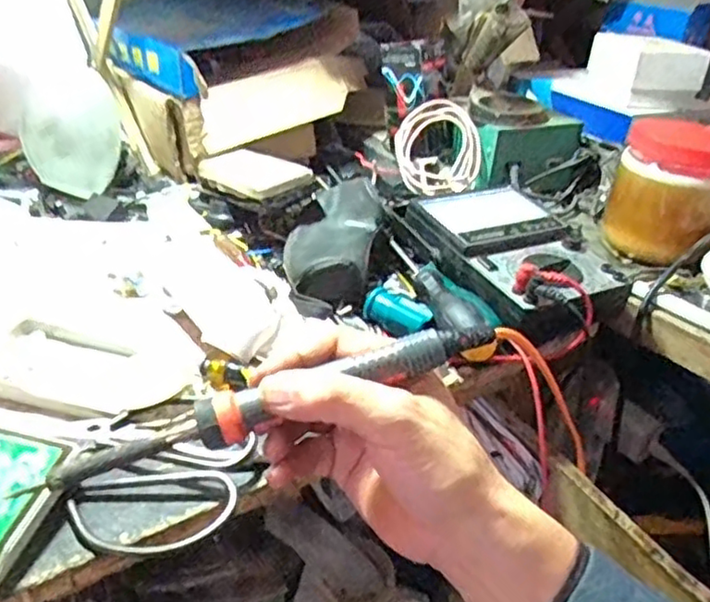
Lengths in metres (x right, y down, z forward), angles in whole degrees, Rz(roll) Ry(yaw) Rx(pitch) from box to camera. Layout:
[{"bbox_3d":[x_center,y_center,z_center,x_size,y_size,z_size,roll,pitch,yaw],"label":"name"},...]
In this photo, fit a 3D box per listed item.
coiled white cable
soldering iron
[{"bbox_3d":[0.084,-0.152,0.687,0.084,0.098,0.033,-17,-9,1],"label":"coiled white cable"},{"bbox_3d":[-0.040,0.049,0.316,0.223,0.018,0.018,-18,35,-6],"label":"soldering iron"}]

